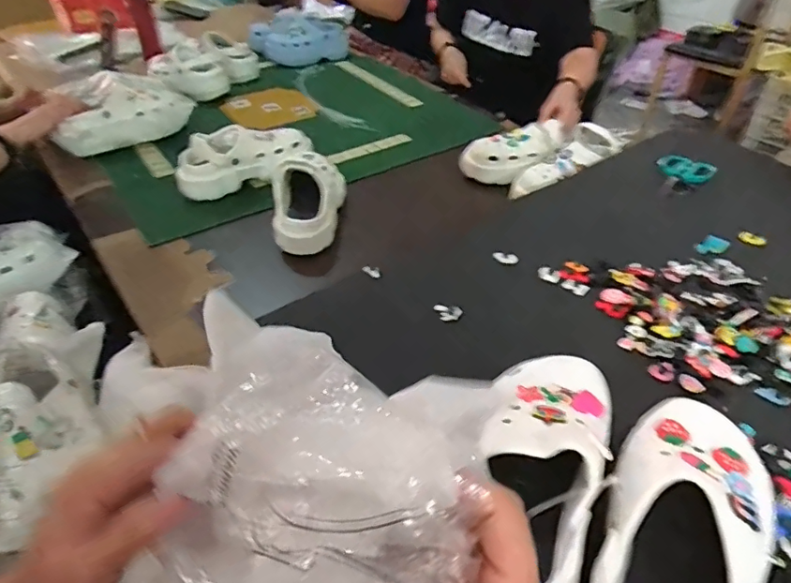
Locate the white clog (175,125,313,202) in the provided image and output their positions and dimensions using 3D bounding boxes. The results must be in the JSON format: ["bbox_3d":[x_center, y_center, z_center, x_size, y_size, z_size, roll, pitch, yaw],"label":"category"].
[{"bbox_3d":[-0.299,-0.265,1.048,0.277,0.104,0.098,-20,45,-21],"label":"white clog"}]

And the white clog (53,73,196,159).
[{"bbox_3d":[-0.599,-0.393,1.146,0.146,0.123,0.283,33,51,32],"label":"white clog"}]

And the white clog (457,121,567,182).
[{"bbox_3d":[0.237,-0.285,1.080,0.206,0.079,0.078,-16,40,12],"label":"white clog"}]

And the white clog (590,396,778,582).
[{"bbox_3d":[0.208,0.187,0.384,0.106,0.098,0.249,21,46,23],"label":"white clog"}]

